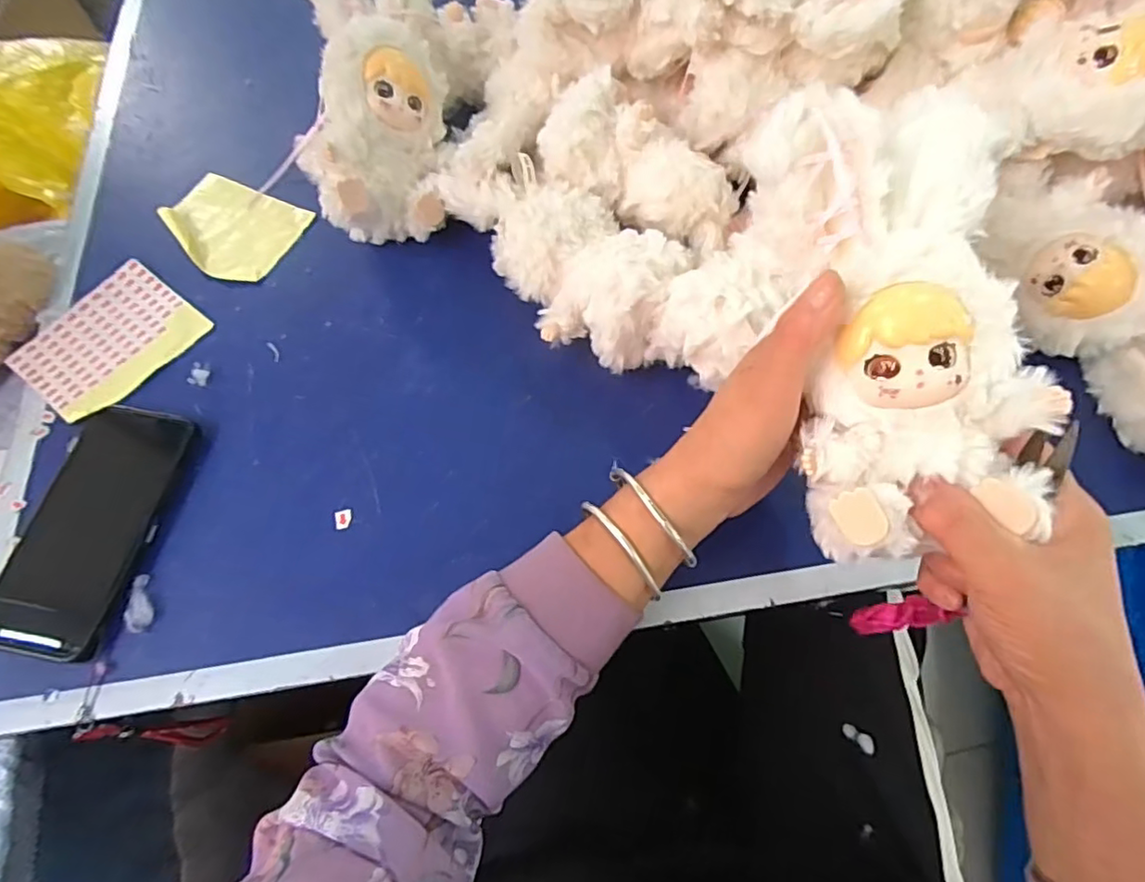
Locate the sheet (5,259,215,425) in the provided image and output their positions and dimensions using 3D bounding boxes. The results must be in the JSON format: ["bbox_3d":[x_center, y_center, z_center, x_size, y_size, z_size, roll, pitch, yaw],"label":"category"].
[{"bbox_3d":[-0.358,-0.076,0.473,0.101,0.011,0.120,35,69,14],"label":"sheet"}]

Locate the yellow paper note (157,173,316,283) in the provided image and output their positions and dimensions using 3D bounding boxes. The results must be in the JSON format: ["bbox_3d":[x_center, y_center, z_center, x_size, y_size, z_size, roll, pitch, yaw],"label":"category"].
[{"bbox_3d":[-0.292,-0.182,0.519,0.118,0.012,0.087,27,67,11],"label":"yellow paper note"}]

